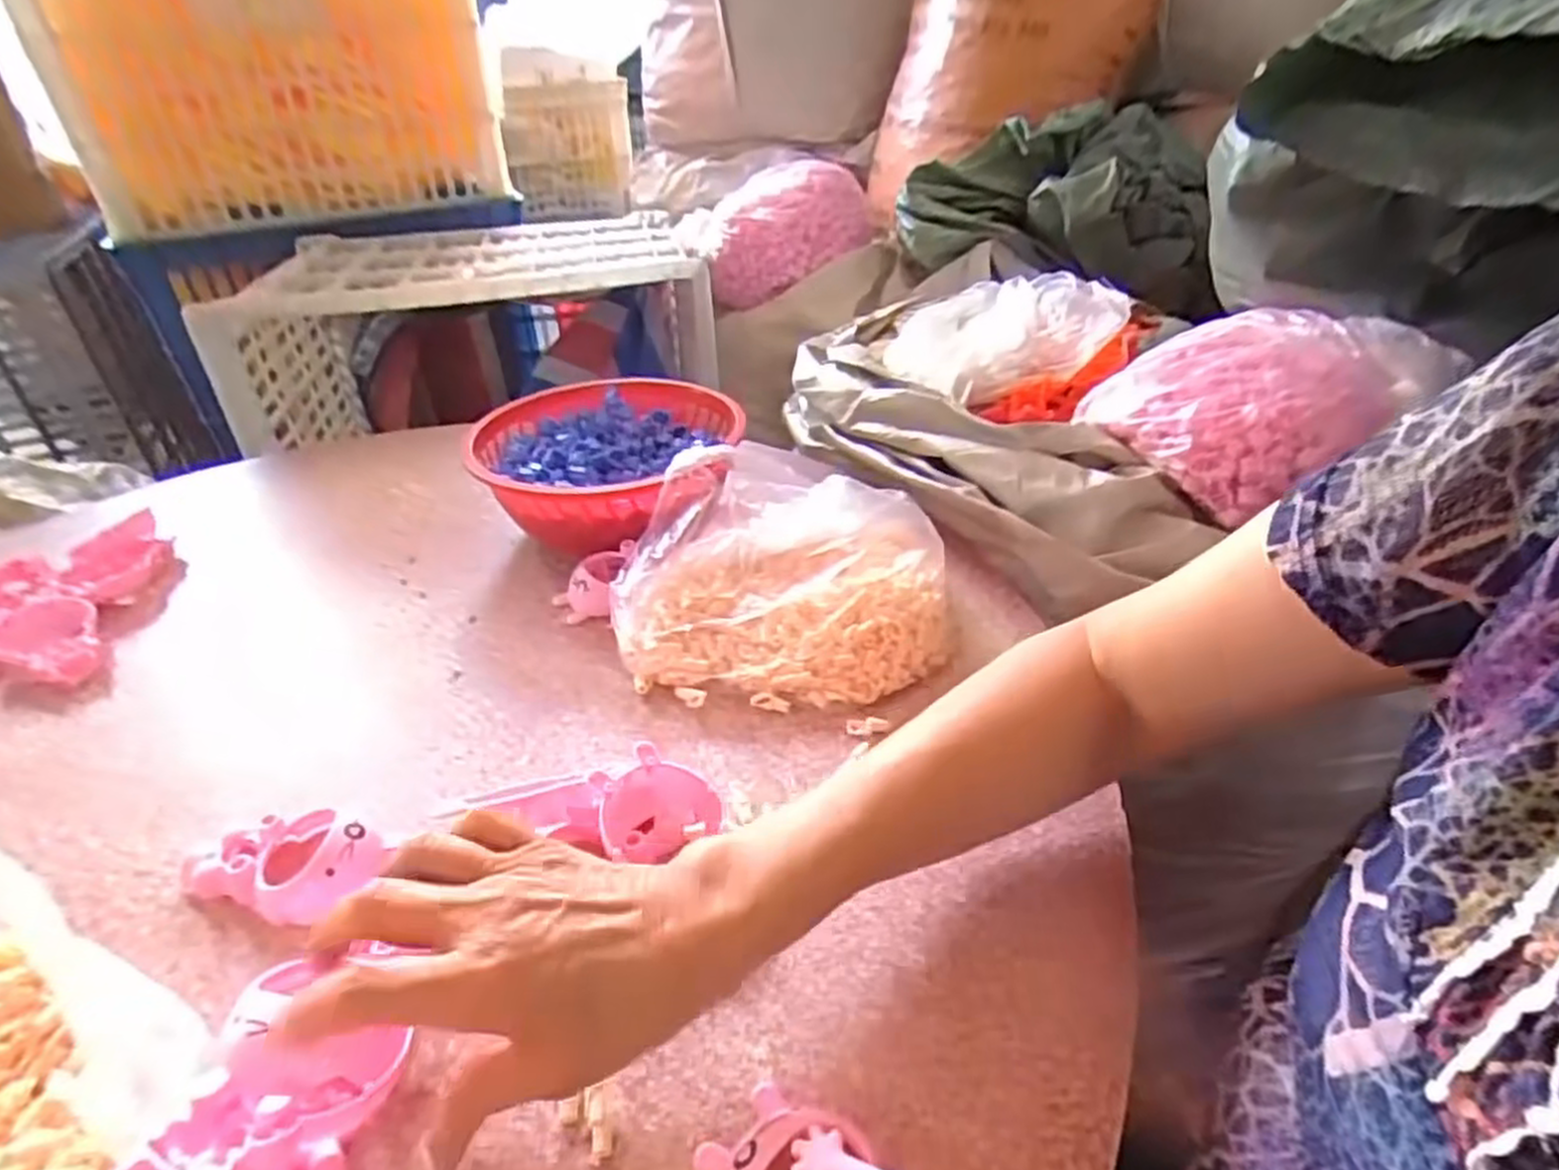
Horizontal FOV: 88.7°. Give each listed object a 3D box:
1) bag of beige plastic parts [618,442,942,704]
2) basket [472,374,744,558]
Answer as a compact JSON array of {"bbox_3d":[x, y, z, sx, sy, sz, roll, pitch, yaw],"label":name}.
[{"bbox_3d":[0.008,-0.018,0.558,0.211,0.082,0.202,5,36,10],"label":"bag of beige plastic parts"},{"bbox_3d":[-0.141,-0.098,0.686,0.215,0.085,0.232,-7,36,-6],"label":"basket"}]

